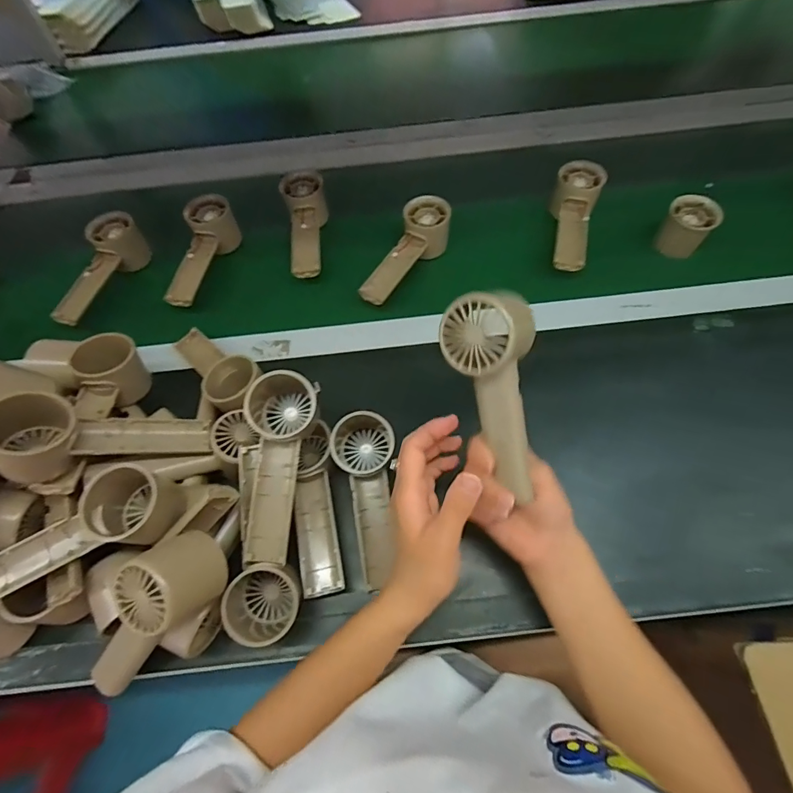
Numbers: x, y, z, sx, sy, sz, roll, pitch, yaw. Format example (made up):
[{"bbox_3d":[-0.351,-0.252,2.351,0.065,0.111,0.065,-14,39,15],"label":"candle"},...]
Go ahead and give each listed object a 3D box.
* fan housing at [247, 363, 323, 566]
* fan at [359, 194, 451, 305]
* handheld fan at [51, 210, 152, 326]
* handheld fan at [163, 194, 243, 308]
[{"bbox_3d":[-0.108,0.059,0.376,0.068,0.059,0.163,3,79,4],"label":"fan housing"},{"bbox_3d":[0.015,-0.174,0.532,0.055,0.053,0.154,24,68,14],"label":"fan"},{"bbox_3d":[-0.385,-0.160,0.553,0.052,0.056,0.159,19,66,11],"label":"handheld fan"},{"bbox_3d":[-0.247,-0.179,0.557,0.067,0.061,0.159,1,64,3],"label":"handheld fan"}]

